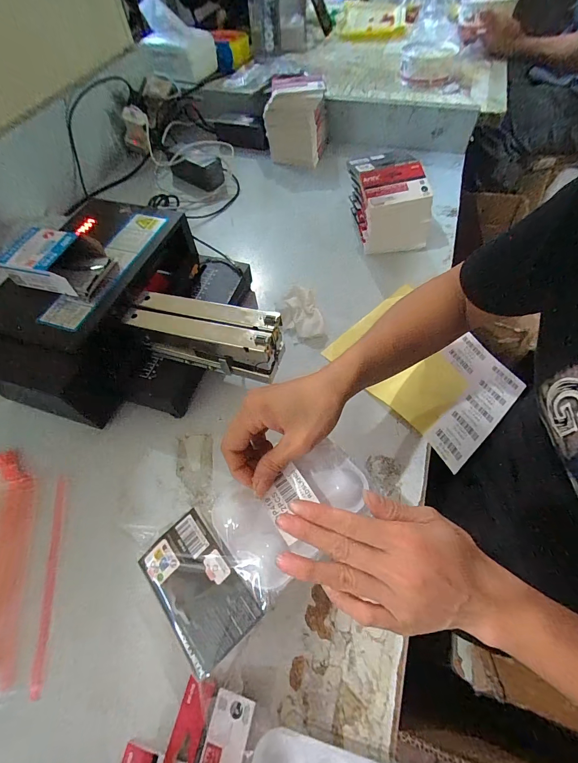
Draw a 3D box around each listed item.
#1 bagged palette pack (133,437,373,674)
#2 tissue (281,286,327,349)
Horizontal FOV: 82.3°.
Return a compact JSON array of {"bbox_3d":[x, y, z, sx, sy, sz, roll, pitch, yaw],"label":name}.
[{"bbox_3d":[-0.023,0.121,0.268,0.187,0.021,0.094,-36,63,-11],"label":"bagged palette pack"},{"bbox_3d":[0.018,-0.101,0.513,0.058,0.027,0.117,-14,59,-6],"label":"tissue"}]

